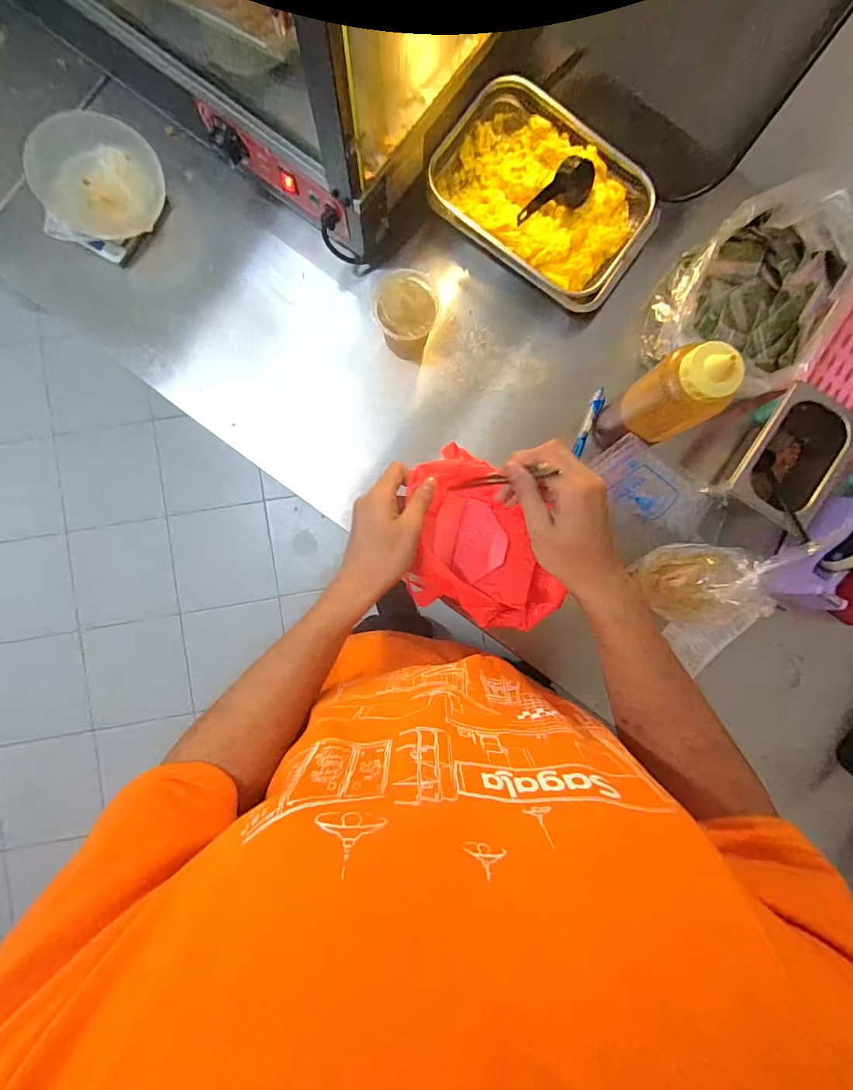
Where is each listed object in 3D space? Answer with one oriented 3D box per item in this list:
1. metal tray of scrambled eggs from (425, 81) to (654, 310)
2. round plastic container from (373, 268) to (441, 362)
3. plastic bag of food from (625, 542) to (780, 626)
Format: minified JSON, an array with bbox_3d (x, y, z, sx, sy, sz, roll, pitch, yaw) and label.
[{"bbox_3d":[0.158,-0.473,0.643,0.296,0.055,0.197,35,87,0],"label":"metal tray of scrambled eggs"},{"bbox_3d":[-0.027,-0.301,0.632,0.078,0.096,0.086,1,87,-2],"label":"round plastic container"},{"bbox_3d":[0.306,0.041,0.527,0.076,0.143,0.083,-5,88,-2],"label":"plastic bag of food"}]

